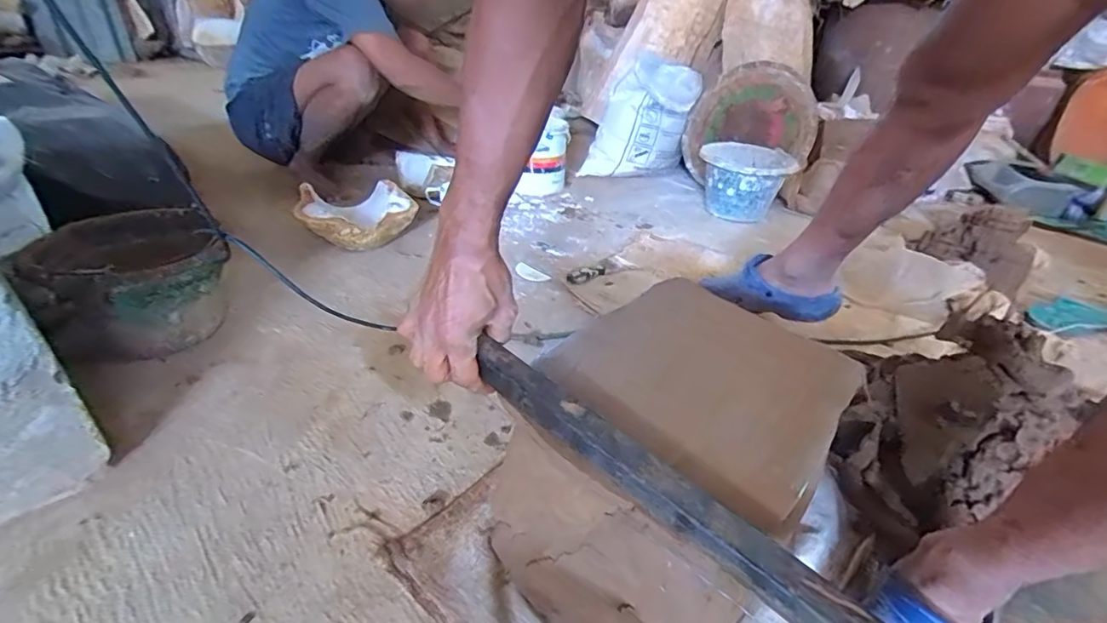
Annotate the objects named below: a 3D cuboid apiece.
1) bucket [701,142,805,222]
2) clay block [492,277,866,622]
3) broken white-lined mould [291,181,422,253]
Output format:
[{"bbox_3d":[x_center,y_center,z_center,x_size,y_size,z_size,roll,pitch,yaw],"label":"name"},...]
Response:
[{"bbox_3d":[0.525,-0.362,1.446,0.244,0.161,0.231,11,33,10],"label":"bucket"},{"bbox_3d":[0.122,0.161,0.554,0.243,0.215,0.336,27,39,32],"label":"clay block"},{"bbox_3d":[-0.451,-0.215,1.187,0.247,0.105,0.186,-23,42,-34],"label":"broken white-lined mould"}]

